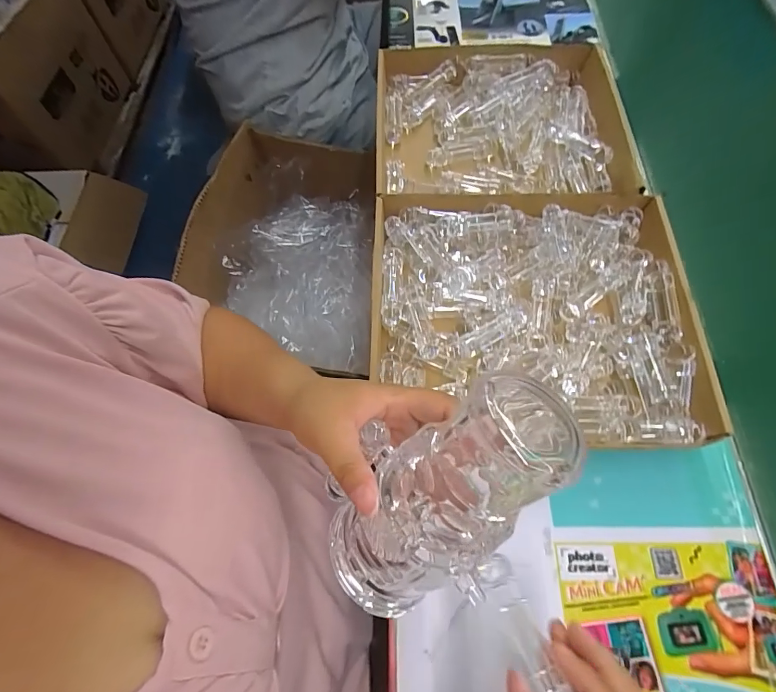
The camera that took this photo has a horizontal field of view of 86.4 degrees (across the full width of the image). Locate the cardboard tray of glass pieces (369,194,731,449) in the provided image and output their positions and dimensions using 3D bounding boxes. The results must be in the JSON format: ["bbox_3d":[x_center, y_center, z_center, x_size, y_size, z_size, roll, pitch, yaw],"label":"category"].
[{"bbox_3d":[0.143,-0.039,0.427,0.321,0.049,0.277,3,67,3],"label":"cardboard tray of glass pieces"}]

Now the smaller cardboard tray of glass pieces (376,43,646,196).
[{"bbox_3d":[0.149,-0.284,0.551,0.325,0.058,0.278,-2,67,1],"label":"smaller cardboard tray of glass pieces"}]

